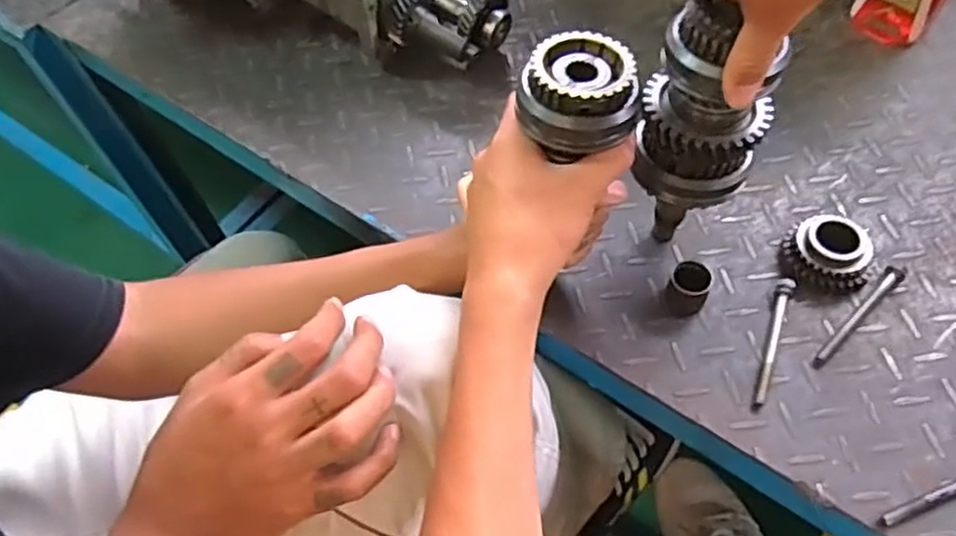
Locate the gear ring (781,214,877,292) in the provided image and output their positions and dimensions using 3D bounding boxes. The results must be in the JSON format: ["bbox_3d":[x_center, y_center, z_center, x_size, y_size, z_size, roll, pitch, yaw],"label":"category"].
[{"bbox_3d":[0.260,-0.011,0.510,0.057,0.031,0.051,-8,57,0],"label":"gear ring"}]

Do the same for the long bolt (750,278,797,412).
[{"bbox_3d":[0.202,0.050,0.477,0.012,0.008,0.103,20,61,16],"label":"long bolt"}]

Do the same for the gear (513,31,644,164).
[{"bbox_3d":[0.055,-0.098,0.393,0.063,0.041,0.052,-20,58,-8],"label":"gear"}]

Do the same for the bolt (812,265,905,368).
[{"bbox_3d":[0.267,0.033,0.486,0.104,0.007,0.012,-38,62,-18],"label":"bolt"}]

